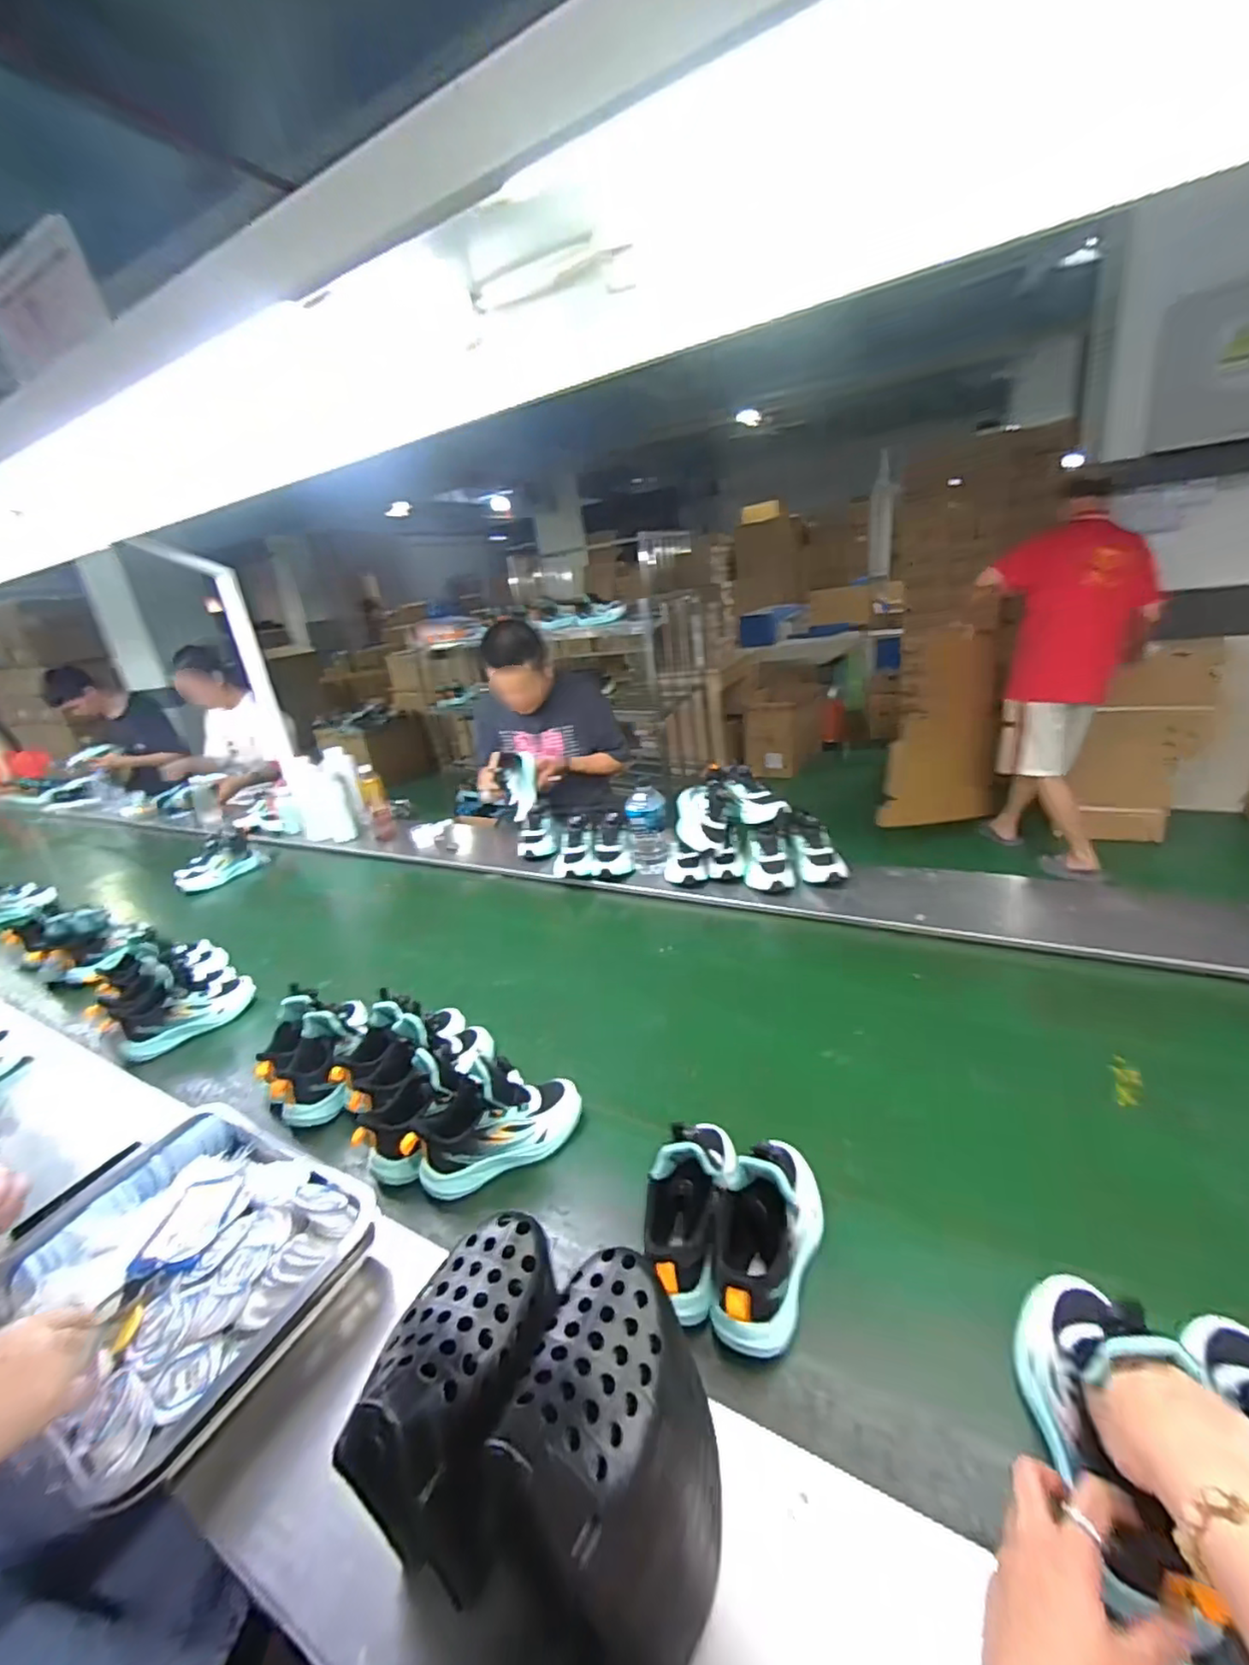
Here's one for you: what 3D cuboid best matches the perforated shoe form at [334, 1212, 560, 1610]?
[{"bbox_3d":[-0.094,0.371,0.423,0.071,0.192,0.141,5,24,29],"label":"perforated shoe form"}]

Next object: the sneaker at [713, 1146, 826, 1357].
[{"bbox_3d":[0.135,0.365,0.593,0.075,0.135,0.188,5,25,30],"label":"sneaker"}]

